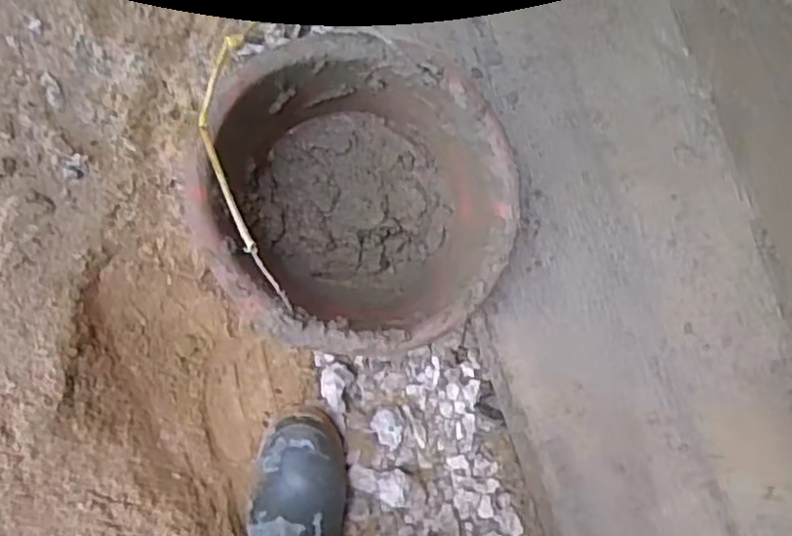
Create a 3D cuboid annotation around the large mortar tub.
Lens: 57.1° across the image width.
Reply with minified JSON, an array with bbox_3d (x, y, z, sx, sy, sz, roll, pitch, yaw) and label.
[{"bbox_3d":[-0.029,-0.058,0.703,0.267,0.179,0.258,0,87,2],"label":"large mortar tub"}]

